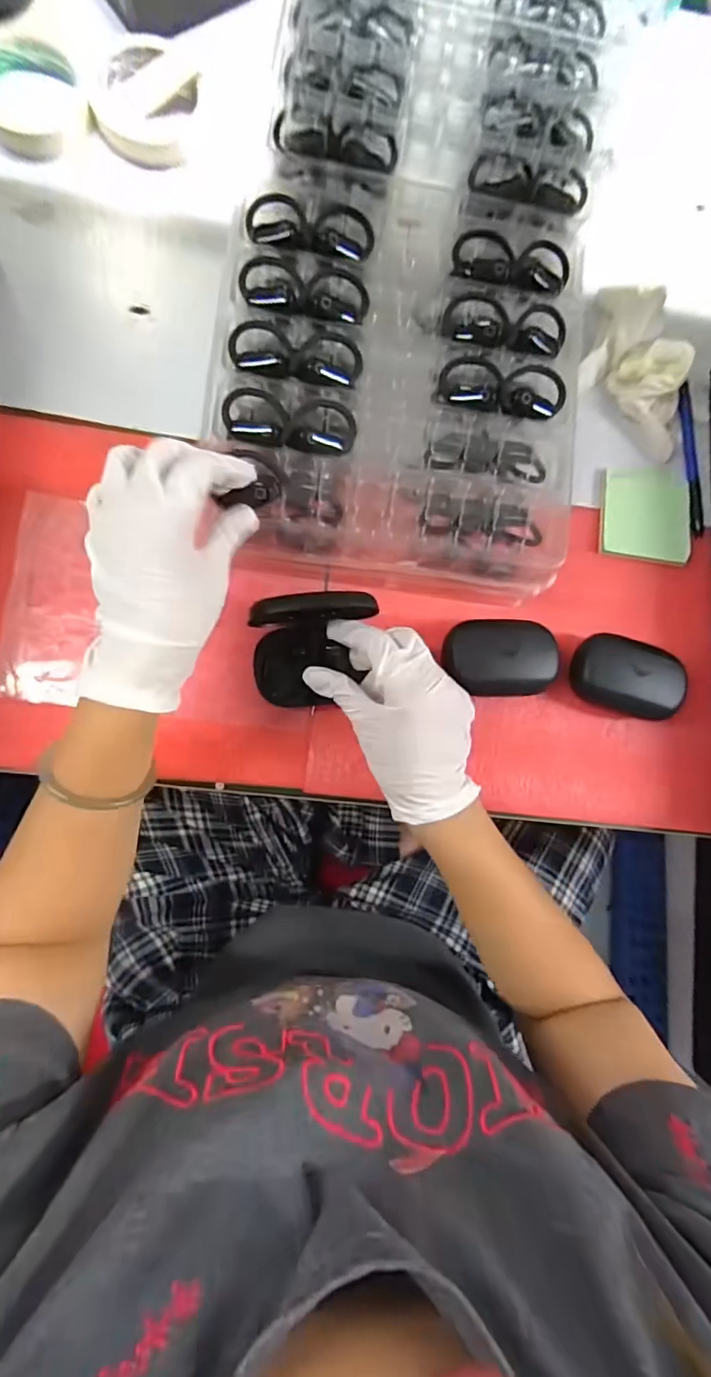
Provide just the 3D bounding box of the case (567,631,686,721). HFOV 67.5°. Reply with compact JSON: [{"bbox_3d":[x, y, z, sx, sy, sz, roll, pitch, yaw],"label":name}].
[{"bbox_3d":[0.211,-0.008,0.415,0.082,0.029,0.055,14,82,-5],"label":"case"}]

